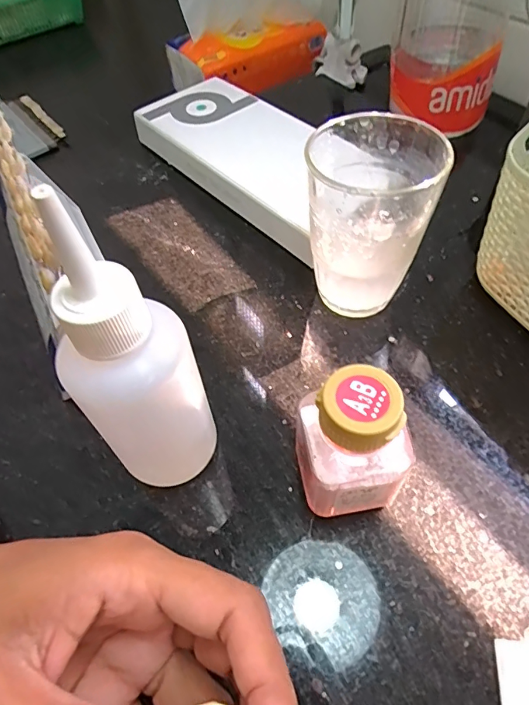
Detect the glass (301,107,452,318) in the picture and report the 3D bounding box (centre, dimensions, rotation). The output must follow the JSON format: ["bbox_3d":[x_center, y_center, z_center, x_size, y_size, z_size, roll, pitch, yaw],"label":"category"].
[{"bbox_3d":[0.054,-0.067,0.250,0.060,0.098,0.063,6,55,8],"label":"glass"}]

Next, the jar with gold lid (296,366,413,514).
[{"bbox_3d":[0.035,0.041,0.189,0.042,0.072,0.035,-2,54,2],"label":"jar with gold lid"}]

